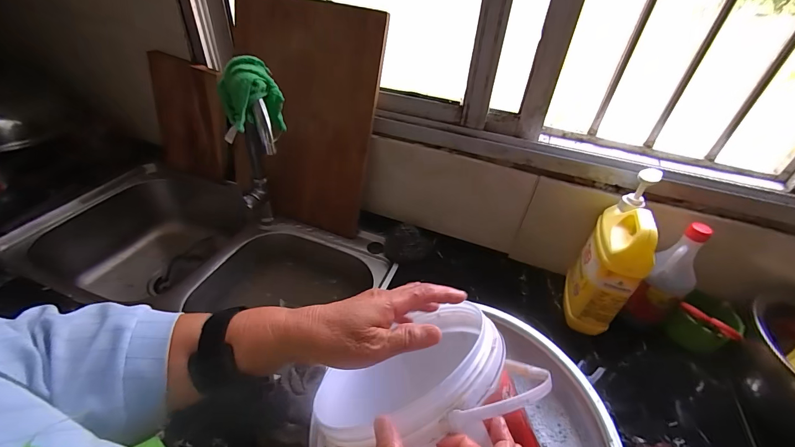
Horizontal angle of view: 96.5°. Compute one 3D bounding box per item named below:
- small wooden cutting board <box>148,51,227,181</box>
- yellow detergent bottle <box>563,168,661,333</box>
[{"bbox_3d":[-0.507,-0.245,0.864,0.203,0.284,0.023,20,36,10],"label":"small wooden cutting board"},{"bbox_3d":[0.364,0.065,0.613,0.078,0.277,0.145,24,43,21],"label":"yellow detergent bottle"}]

